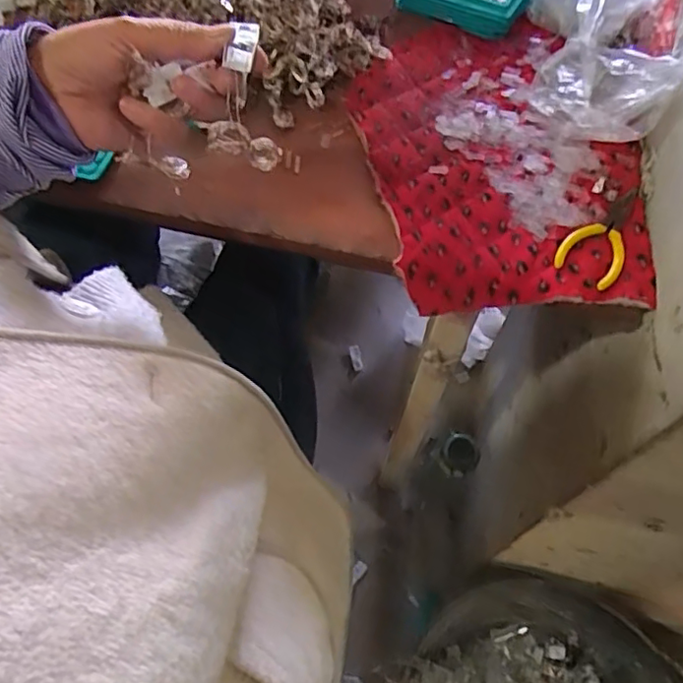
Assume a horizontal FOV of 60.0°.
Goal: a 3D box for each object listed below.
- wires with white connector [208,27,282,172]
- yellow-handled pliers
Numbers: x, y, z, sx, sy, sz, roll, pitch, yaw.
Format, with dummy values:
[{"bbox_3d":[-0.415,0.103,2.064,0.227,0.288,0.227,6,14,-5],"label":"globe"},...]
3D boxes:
[{"bbox_3d":[-0.064,-0.155,0.374,0.040,0.052,0.088,-7,61,-6],"label":"wires with white connector"},{"bbox_3d":[0.230,-0.094,0.511,0.052,0.006,0.115,35,65,16],"label":"yellow-handled pliers"}]

